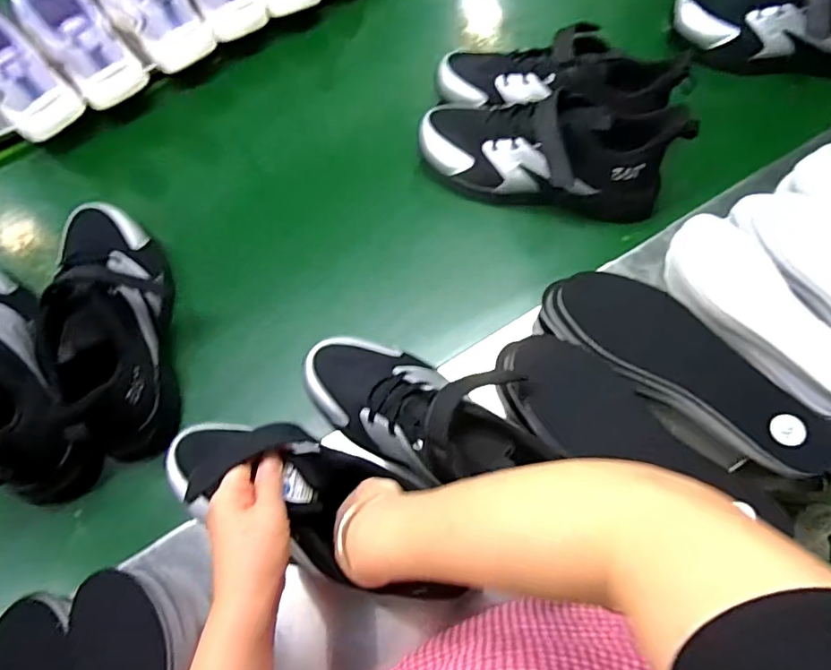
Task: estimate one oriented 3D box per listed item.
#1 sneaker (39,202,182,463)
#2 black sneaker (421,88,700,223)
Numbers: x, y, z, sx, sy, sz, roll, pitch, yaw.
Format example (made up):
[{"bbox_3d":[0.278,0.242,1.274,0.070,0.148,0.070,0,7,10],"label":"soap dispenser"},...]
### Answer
[{"bbox_3d":[-0.314,-0.019,0.554,0.095,0.120,0.286,-12,69,-5],"label":"sneaker"},{"bbox_3d":[0.139,-0.204,0.610,0.285,0.112,0.088,17,70,7],"label":"black sneaker"}]

